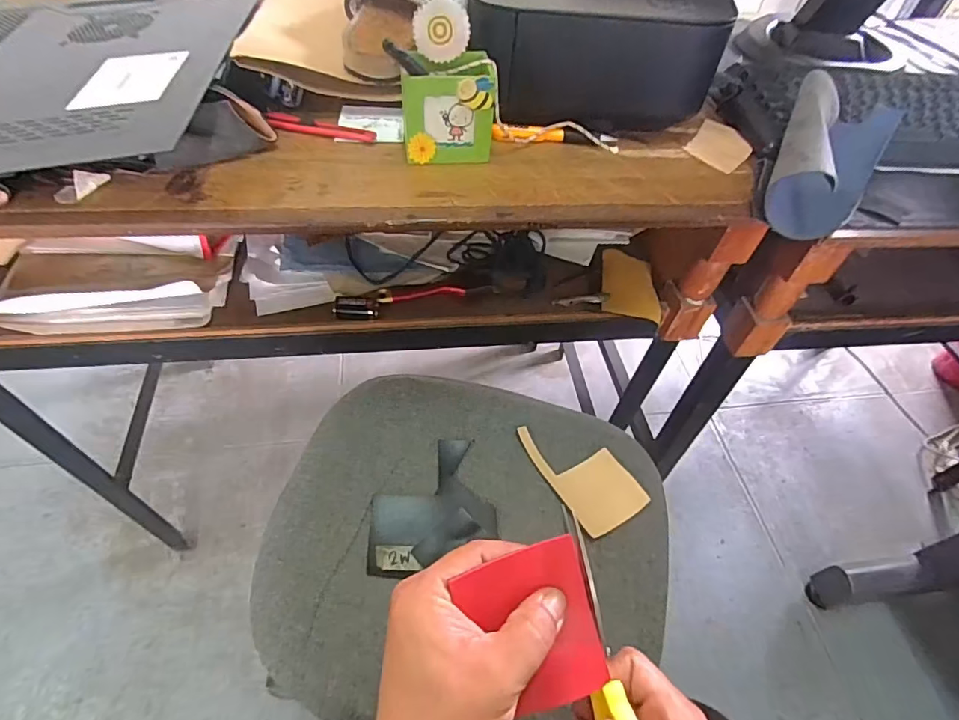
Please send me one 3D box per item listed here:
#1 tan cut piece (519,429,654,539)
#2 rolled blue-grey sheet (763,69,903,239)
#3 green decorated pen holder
[{"bbox_3d":[0.113,0.120,0.562,0.077,0.006,0.146,-29,53,-12],"label":"tan cut piece"},{"bbox_3d":[0.325,-0.192,0.466,0.095,0.065,0.188,28,54,16],"label":"rolled blue-grey sheet"},{"bbox_3d":[-0.029,-0.229,0.459,0.080,0.074,0.053,-4,52,-8],"label":"green decorated pen holder"}]

